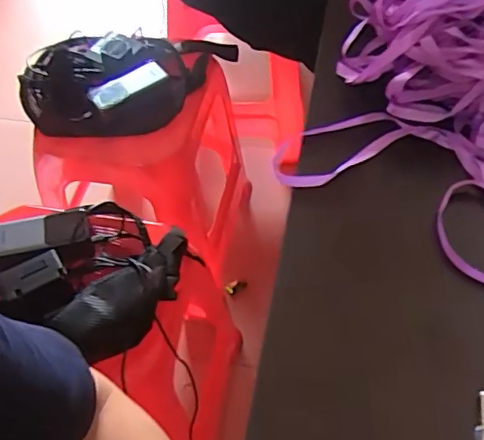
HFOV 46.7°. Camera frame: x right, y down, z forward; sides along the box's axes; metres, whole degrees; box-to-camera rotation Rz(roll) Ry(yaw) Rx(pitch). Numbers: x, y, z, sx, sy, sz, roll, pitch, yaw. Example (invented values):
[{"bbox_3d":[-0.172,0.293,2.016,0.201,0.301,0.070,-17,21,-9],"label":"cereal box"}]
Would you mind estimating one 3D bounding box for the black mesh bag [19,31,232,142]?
[{"bbox_3d":[-0.182,-0.235,0.968,0.364,0.087,0.223,-13,56,-7],"label":"black mesh bag"}]

